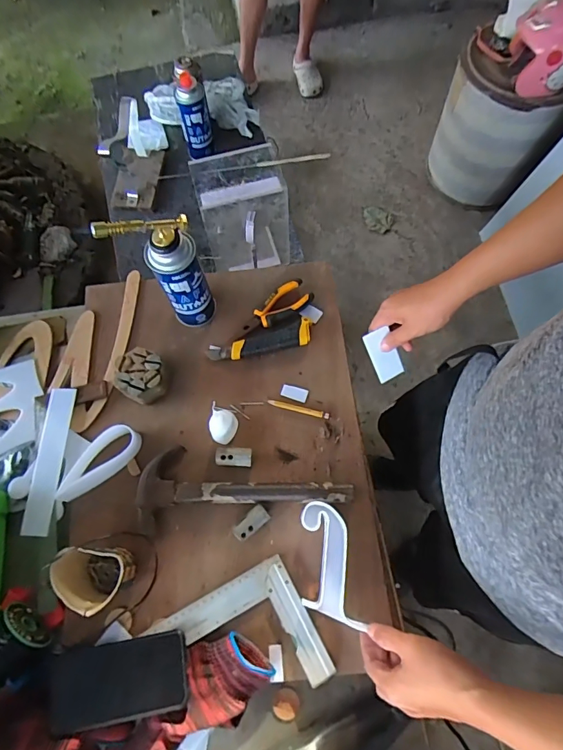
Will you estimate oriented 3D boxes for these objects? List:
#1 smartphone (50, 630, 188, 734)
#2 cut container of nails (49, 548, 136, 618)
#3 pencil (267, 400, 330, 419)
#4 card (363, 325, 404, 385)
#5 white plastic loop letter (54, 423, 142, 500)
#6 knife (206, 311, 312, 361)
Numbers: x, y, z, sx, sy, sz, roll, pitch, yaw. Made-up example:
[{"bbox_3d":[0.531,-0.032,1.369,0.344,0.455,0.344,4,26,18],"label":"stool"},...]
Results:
[{"bbox_3d":[-0.193,0.365,0.522,0.155,0.009,0.081,-9,64,-2],"label":"smartphone"},{"bbox_3d":[-0.225,0.244,0.538,0.079,0.082,0.069,24,72,9],"label":"cut container of nails"},{"bbox_3d":[0.026,0.051,0.652,0.092,0.004,0.010,14,70,5],"label":"pencil"},{"bbox_3d":[0.148,-0.028,0.628,0.038,0.088,0.005,-23,32,11],"label":"card"},{"bbox_3d":[-0.256,0.127,0.615,0.049,0.033,0.133,38,74,13],"label":"white plastic loop letter"},{"bbox_3d":[-0.032,-0.051,0.679,0.165,0.022,0.042,-18,71,-6],"label":"knife"}]

